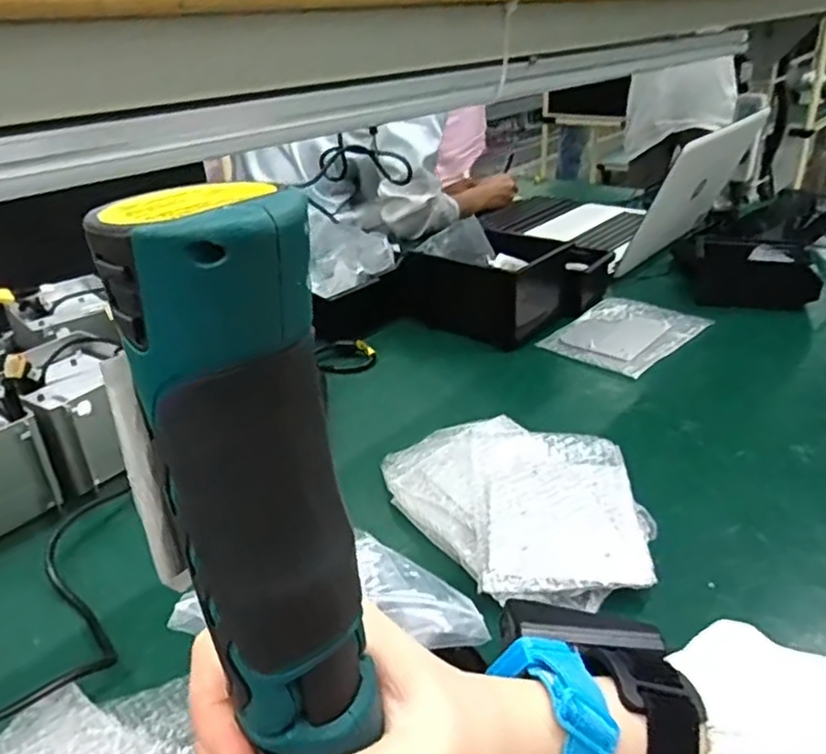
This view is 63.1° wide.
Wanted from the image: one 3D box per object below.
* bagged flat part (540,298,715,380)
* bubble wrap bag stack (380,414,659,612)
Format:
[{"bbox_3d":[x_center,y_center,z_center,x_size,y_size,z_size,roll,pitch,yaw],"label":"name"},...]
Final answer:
[{"bbox_3d":[0.300,-0.064,0.958,0.169,0.014,0.215,22,38,38],"label":"bagged flat part"},{"bbox_3d":[0.096,0.119,0.632,0.227,0.037,0.275,-6,29,-4],"label":"bubble wrap bag stack"}]

